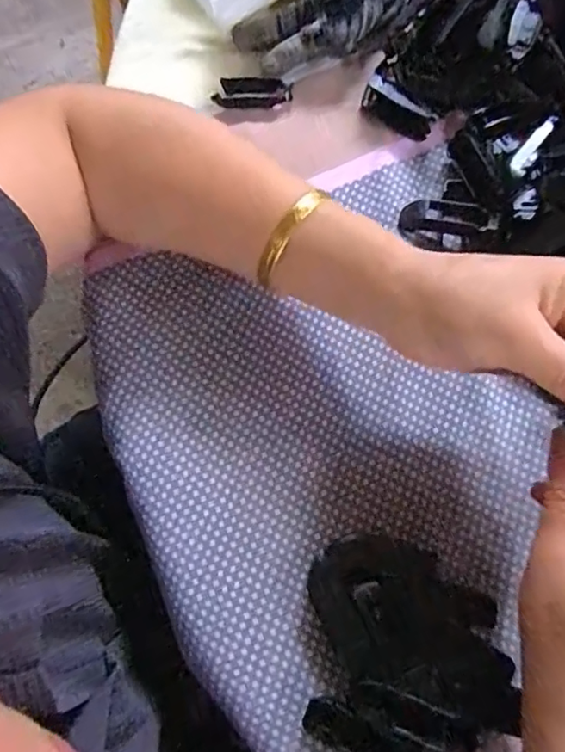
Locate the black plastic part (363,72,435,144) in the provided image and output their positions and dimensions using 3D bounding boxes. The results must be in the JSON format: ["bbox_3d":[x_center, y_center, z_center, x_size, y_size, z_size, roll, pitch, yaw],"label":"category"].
[{"bbox_3d":[0.073,-0.170,0.342,0.048,0.012,0.022,36,76,9],"label":"black plastic part"}]

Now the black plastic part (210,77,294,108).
[{"bbox_3d":[-0.019,-0.186,0.350,0.050,0.006,0.020,5,74,0],"label":"black plastic part"}]

